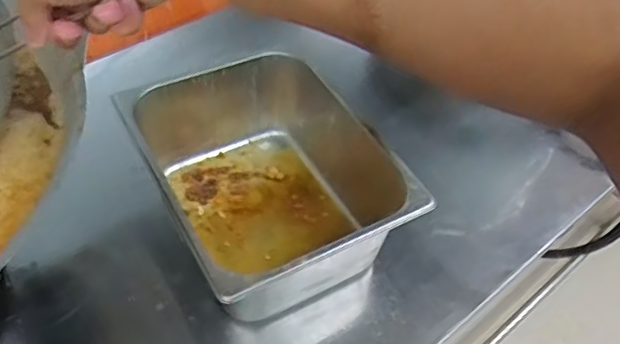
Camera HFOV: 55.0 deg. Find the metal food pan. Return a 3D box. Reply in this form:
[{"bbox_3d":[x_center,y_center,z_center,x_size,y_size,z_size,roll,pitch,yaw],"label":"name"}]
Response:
[{"bbox_3d":[-0.065,0.015,0.762,0.255,0.162,0.330,-21,55,-23],"label":"metal food pan"}]

